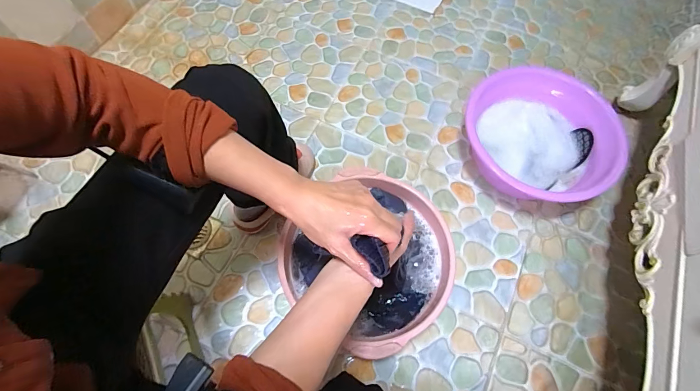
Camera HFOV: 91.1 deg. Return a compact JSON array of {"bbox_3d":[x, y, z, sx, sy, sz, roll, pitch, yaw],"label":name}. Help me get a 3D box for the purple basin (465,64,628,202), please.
[{"bbox_3d":[0.433,-0.128,0.827,0.288,0.169,0.328,-41,74,-17],"label":"purple basin"}]

